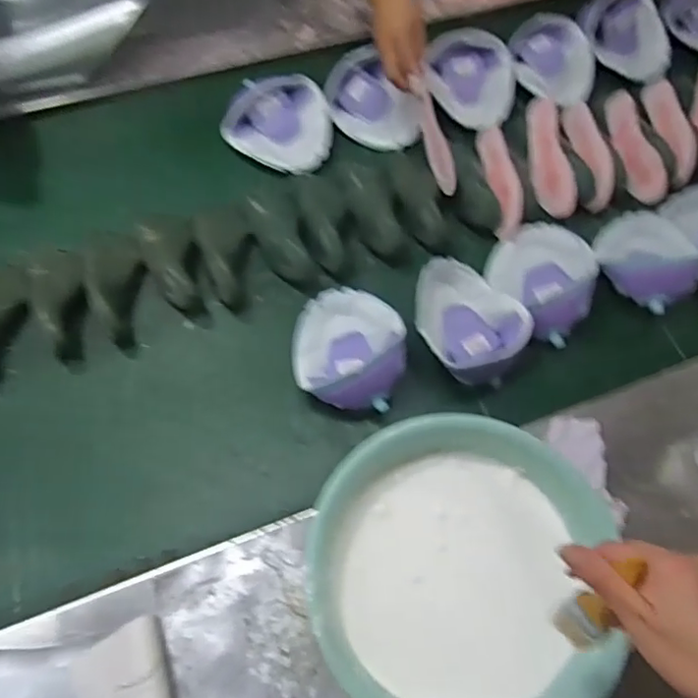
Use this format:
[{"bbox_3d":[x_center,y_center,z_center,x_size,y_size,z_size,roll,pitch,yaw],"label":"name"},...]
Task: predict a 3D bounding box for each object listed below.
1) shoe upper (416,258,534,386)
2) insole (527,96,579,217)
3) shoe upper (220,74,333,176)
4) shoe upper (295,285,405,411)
[{"bbox_3d":[0.159,-0.036,0.795,0.143,0.065,0.174,-32,70,-15],"label":"shoe upper"},{"bbox_3d":[0.325,-0.310,0.934,0.019,0.065,0.196,-7,83,-37],"label":"insole"},{"bbox_3d":[-0.111,-0.378,0.951,0.174,0.044,0.164,29,68,11],"label":"shoe upper"},{"bbox_3d":[-0.002,-0.010,0.777,0.145,0.077,0.183,2,65,-1],"label":"shoe upper"}]

